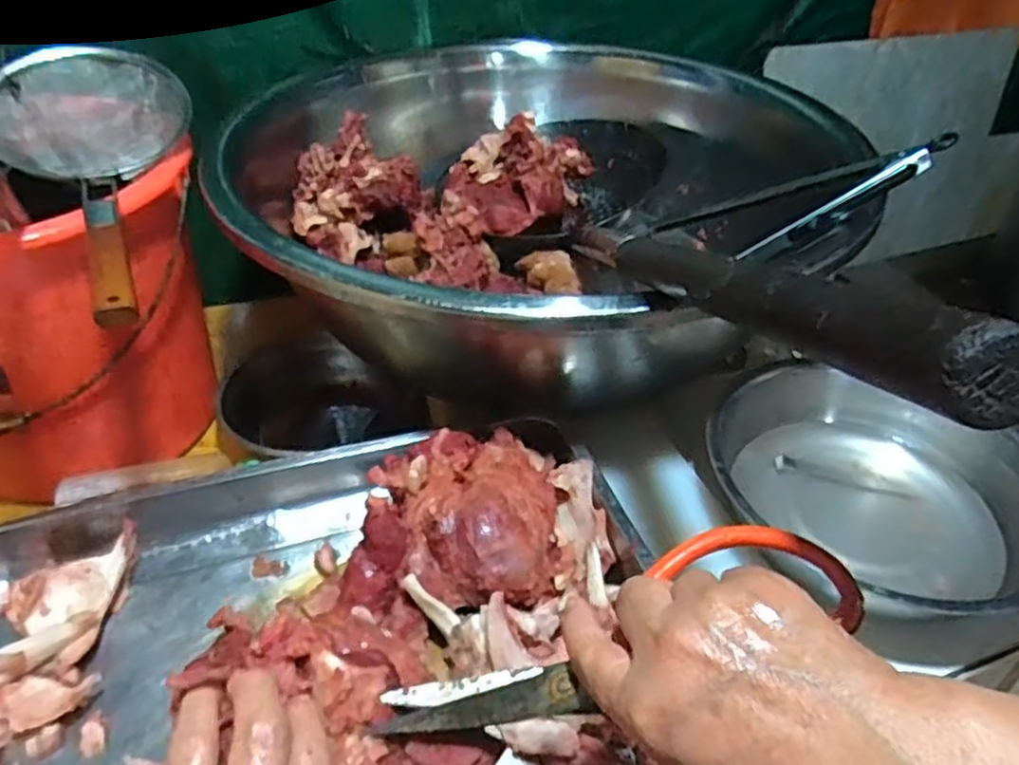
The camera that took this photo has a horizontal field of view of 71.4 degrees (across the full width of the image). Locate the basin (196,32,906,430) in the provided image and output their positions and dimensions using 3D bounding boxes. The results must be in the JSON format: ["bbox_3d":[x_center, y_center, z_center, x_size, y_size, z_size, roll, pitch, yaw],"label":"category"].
[{"bbox_3d":[0.012,-0.196,0.755,0.510,0.189,0.593,32,49,32],"label":"basin"}]

